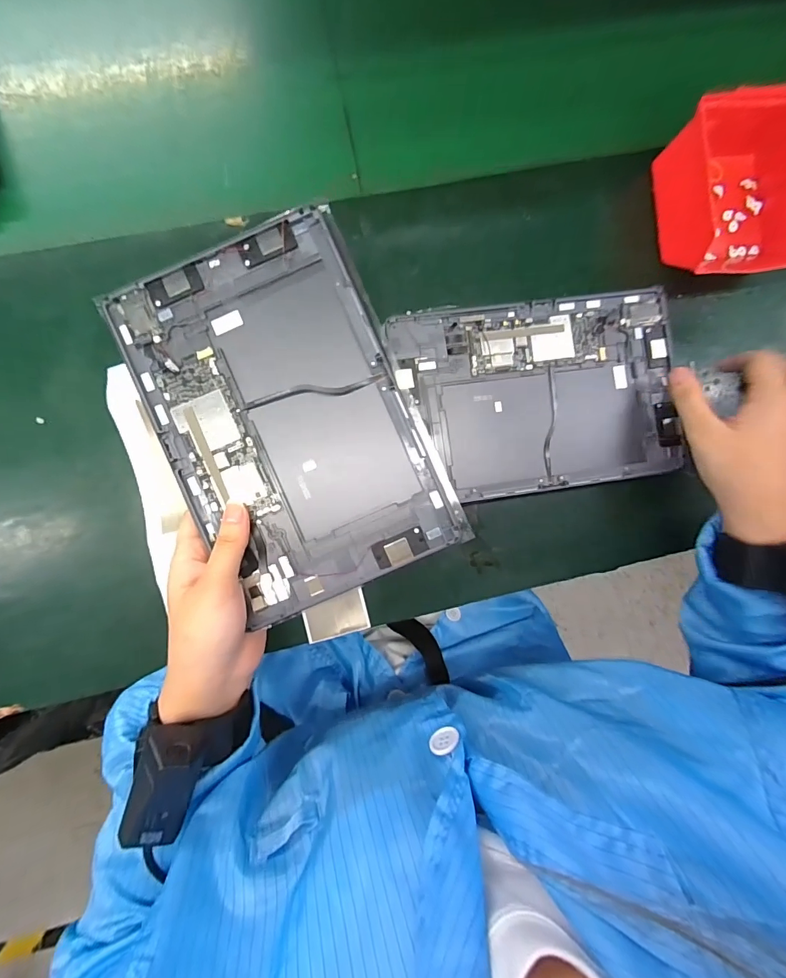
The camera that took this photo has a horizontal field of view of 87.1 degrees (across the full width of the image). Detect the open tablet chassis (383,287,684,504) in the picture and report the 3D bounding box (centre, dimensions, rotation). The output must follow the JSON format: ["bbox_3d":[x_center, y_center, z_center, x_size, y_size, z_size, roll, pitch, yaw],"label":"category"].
[{"bbox_3d":[0.131,-0.083,0.371,0.247,0.010,0.167,-8,91,-6],"label":"open tablet chassis"}]

